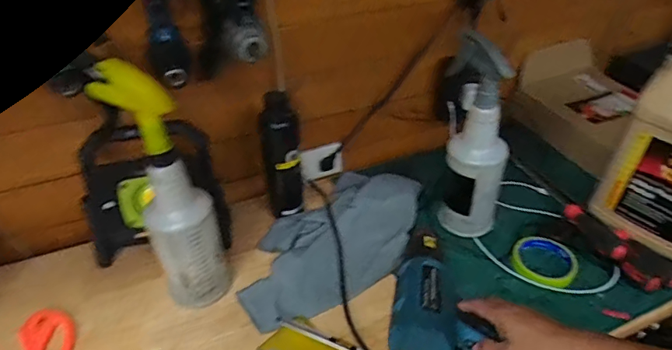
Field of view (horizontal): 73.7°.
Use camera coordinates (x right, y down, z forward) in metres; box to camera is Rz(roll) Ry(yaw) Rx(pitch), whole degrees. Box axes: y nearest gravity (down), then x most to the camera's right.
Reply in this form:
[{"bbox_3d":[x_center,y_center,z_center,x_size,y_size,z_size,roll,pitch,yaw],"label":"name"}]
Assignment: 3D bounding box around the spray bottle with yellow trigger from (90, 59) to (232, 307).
[{"bbox_3d":[-0.199,0.033,0.552,0.086,0.331,0.073,-17,41,-19],"label":"spray bottle with yellow trigger"}]

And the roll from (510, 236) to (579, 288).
[{"bbox_3d":[0.310,0.124,0.667,0.089,0.021,0.088,-1,38,1],"label":"roll"}]

